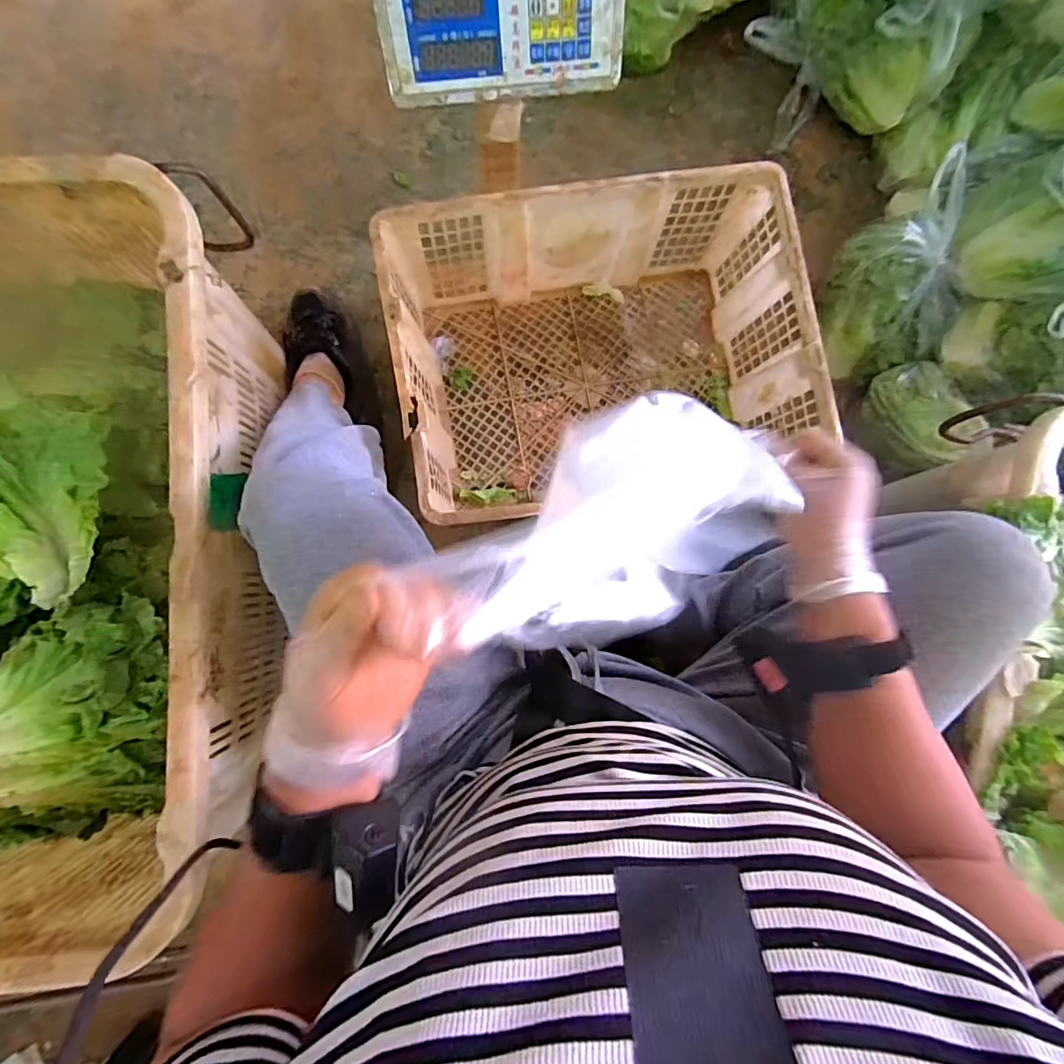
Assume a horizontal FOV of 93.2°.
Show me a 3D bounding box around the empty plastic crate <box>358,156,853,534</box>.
[{"bbox_3d":[0.080,-0.209,0.630,0.470,0.169,0.349,-10,86,-5],"label":"empty plastic crate"}]

